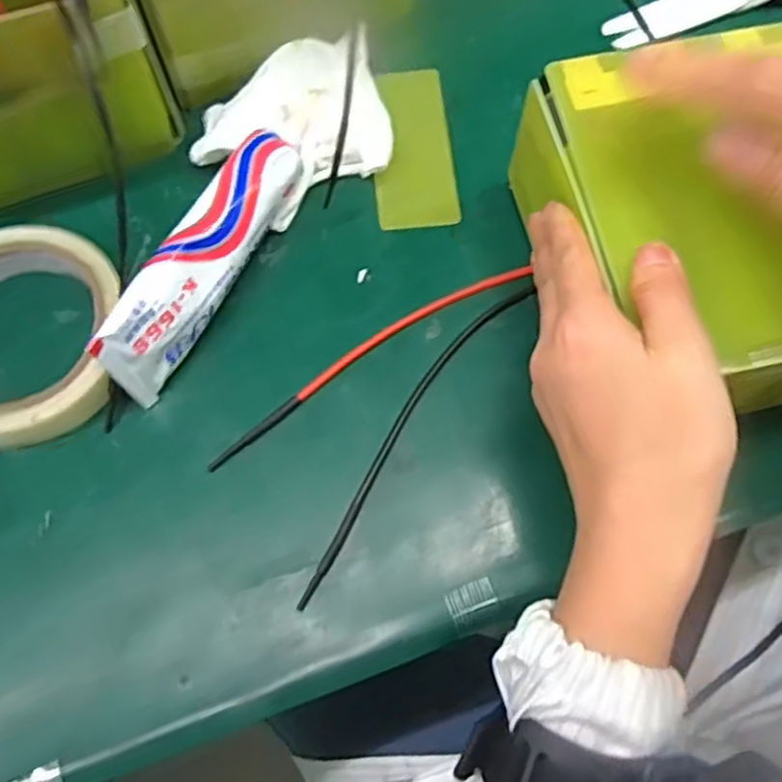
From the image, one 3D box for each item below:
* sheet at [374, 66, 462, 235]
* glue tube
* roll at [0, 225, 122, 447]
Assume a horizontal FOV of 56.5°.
[{"bbox_3d":[0.011,-0.127,0.379,0.040,0.004,0.097,-5,71,-2],"label":"sheet"},{"bbox_3d":[-0.084,-0.060,0.330,0.028,0.047,0.134,27,73,9],"label":"glue tube"},{"bbox_3d":[-0.171,-0.023,0.329,0.091,0.025,0.100,0,71,0],"label":"roll"}]

